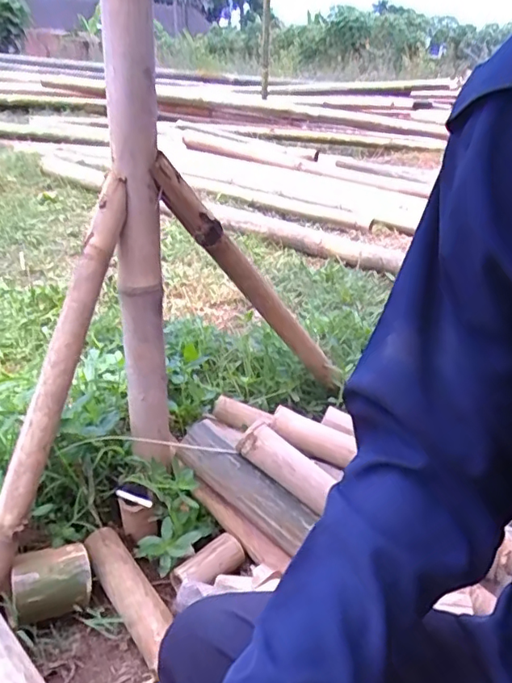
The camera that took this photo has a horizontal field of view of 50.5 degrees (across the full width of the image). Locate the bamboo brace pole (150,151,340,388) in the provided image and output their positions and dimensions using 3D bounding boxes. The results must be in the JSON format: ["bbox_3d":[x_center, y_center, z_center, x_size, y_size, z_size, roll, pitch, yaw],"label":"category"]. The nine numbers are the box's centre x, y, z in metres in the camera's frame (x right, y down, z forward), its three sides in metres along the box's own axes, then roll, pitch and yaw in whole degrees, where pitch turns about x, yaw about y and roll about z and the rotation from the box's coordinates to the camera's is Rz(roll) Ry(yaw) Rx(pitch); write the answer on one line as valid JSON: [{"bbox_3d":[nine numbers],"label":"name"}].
[{"bbox_3d":[0.005,-0.073,0.822,0.042,0.524,0.035,-50,45,-8],"label":"bamboo brace pole"}]

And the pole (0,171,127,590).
[{"bbox_3d":[-0.233,0.044,0.636,0.032,0.489,0.041,18,0,27],"label":"pole"}]

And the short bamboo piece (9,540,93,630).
[{"bbox_3d":[-0.256,0.297,0.679,0.097,0.066,0.069,-14,31,-30],"label":"short bamboo piece"}]

